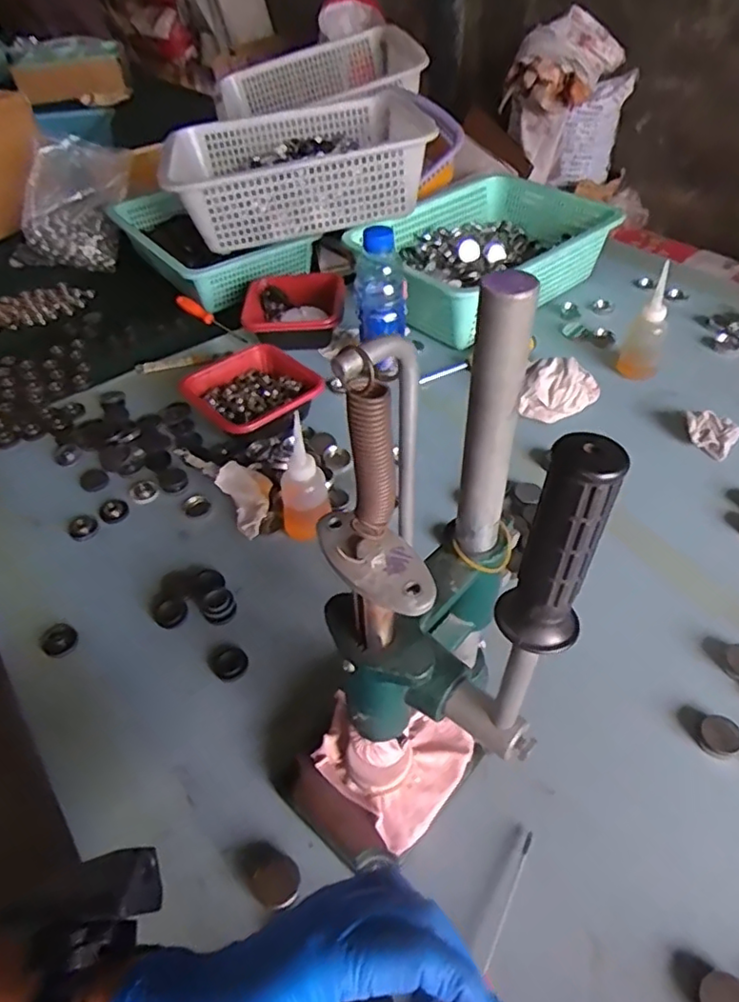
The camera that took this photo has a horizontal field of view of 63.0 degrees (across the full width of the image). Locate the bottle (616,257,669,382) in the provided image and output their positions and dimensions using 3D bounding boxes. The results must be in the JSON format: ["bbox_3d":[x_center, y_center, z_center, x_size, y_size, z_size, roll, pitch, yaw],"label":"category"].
[{"bbox_3d":[0.381,-0.241,0.822,0.057,0.151,0.043,17,49,18],"label":"bottle"}]

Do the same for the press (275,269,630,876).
[{"bbox_3d":[0.017,0.086,0.360,0.157,0.393,0.121,-11,47,-8],"label":"press"}]

